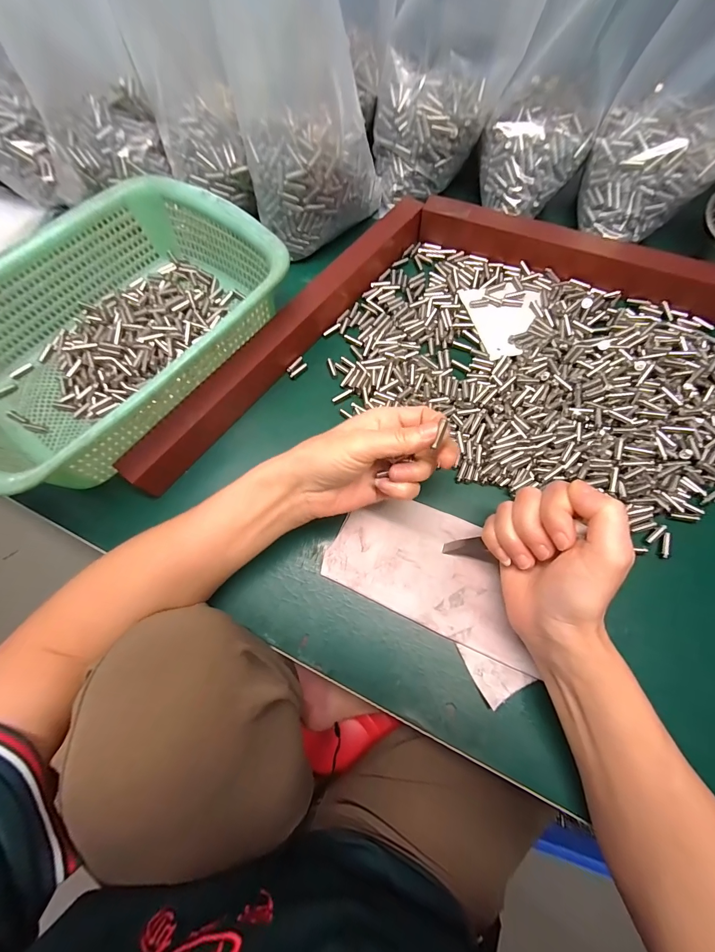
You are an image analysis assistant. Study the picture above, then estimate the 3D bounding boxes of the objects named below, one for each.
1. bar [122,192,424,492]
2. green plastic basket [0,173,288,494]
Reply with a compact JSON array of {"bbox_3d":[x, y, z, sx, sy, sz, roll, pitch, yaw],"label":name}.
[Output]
[{"bbox_3d":[-0.062,-0.141,0.335,0.028,0.038,0.386,36,76,13],"label":"bar"},{"bbox_3d":[-0.217,-0.132,0.317,0.223,0.088,0.294,34,76,12],"label":"green plastic basket"}]

